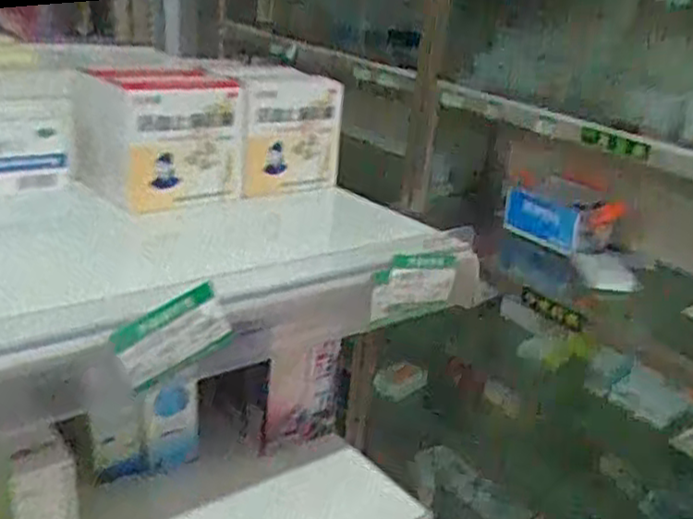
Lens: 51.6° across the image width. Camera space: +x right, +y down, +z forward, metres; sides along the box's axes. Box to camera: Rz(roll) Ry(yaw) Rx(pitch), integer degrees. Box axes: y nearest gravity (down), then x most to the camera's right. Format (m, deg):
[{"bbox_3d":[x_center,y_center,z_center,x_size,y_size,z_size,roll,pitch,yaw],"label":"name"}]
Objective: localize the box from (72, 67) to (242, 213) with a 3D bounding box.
[{"bbox_3d":[-0.153,-0.101,0.572,0.108,0.088,0.110,-10,29,-33],"label":"box"}]

